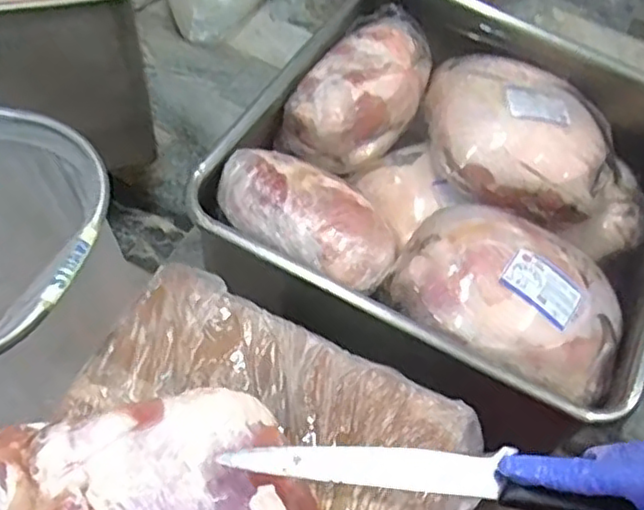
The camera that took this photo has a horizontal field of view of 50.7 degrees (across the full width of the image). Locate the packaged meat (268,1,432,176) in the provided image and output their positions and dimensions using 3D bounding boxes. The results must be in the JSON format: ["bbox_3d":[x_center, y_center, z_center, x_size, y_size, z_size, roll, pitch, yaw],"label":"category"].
[{"bbox_3d":[0.083,-0.293,1.169,0.162,0.124,0.359,30,60,14],"label":"packaged meat"}]

